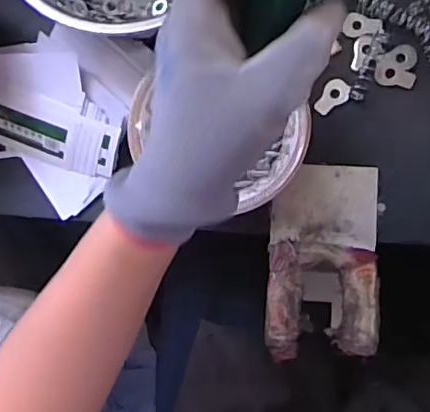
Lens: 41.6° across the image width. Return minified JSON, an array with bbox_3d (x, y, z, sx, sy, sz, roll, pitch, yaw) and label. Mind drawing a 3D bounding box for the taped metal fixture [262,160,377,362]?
[{"bbox_3d":[0.075,0.036,0.393,0.073,0.030,0.131,2,85,8],"label":"taped metal fixture"}]

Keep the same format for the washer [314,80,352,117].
[{"bbox_3d":[0.086,-0.080,0.418,0.030,0.004,0.018,-45,81,2],"label":"washer"}]

